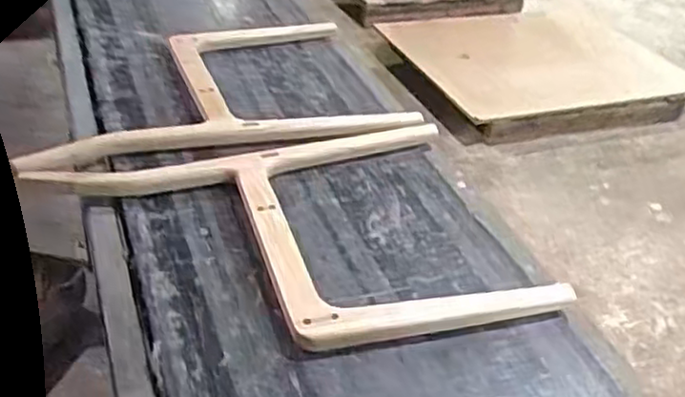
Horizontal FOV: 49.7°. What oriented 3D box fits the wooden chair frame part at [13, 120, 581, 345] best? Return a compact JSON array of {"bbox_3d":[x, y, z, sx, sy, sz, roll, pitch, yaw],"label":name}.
[{"bbox_3d":[-0.080,0.052,1.161,0.714,0.060,0.482,-9,39,-19],"label":"wooden chair frame part"}]

